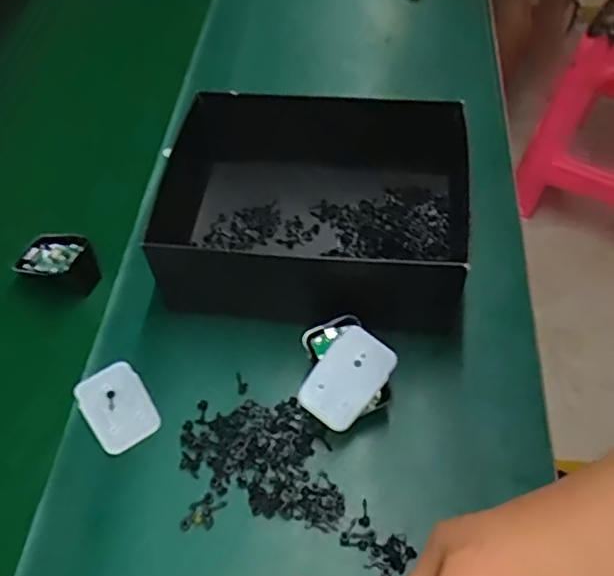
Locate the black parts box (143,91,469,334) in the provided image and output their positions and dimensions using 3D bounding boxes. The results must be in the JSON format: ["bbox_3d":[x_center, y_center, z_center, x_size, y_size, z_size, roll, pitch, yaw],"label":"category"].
[{"bbox_3d":[0.006,-0.069,0.523,0.250,0.082,0.187,5,53,6],"label":"black parts box"}]

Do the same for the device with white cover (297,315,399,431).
[{"bbox_3d":[0.024,0.063,0.449,0.068,0.040,0.069,35,62,25],"label":"device with white cover"}]

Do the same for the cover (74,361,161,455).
[{"bbox_3d":[-0.138,0.085,0.464,0.045,0.004,0.069,-30,58,-19],"label":"cover"}]

